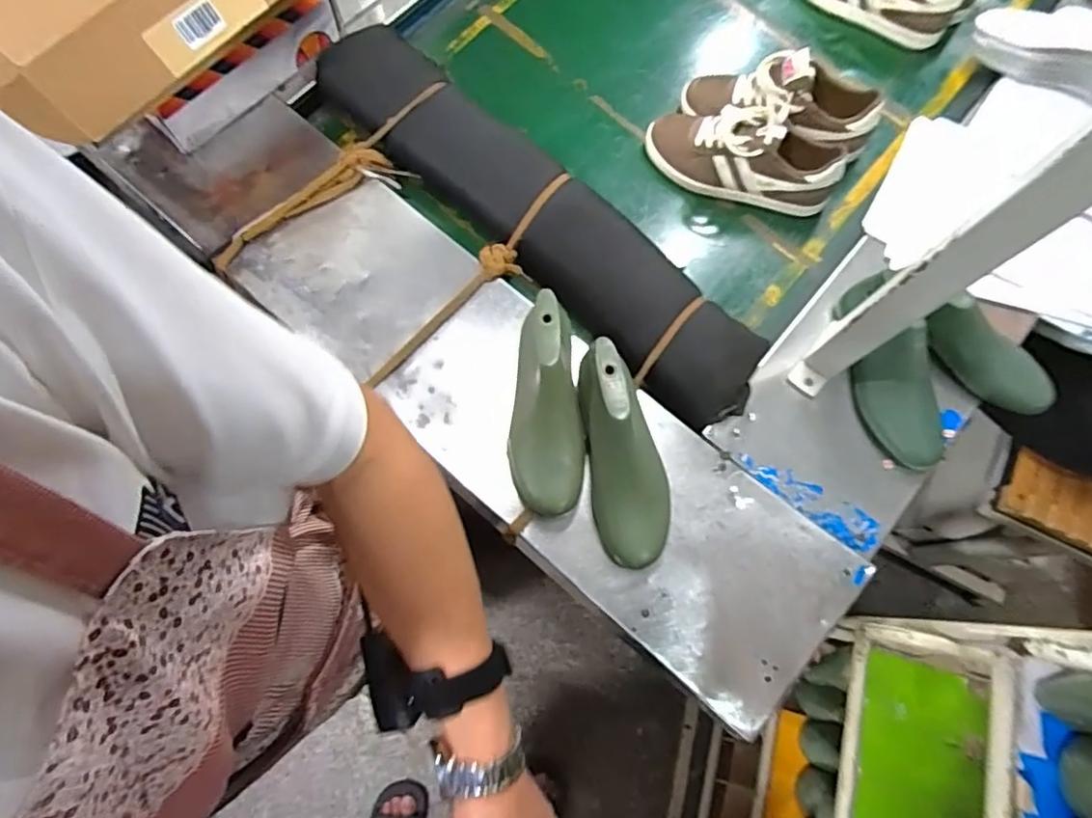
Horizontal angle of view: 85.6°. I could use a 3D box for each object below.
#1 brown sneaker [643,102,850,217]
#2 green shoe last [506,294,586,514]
[{"bbox_3d":[0.280,-0.365,0.838,0.266,0.086,0.085,16,73,4],"label":"brown sneaker"},{"bbox_3d":[-0.004,-0.006,0.696,0.084,0.091,0.251,-5,73,-2],"label":"green shoe last"}]

